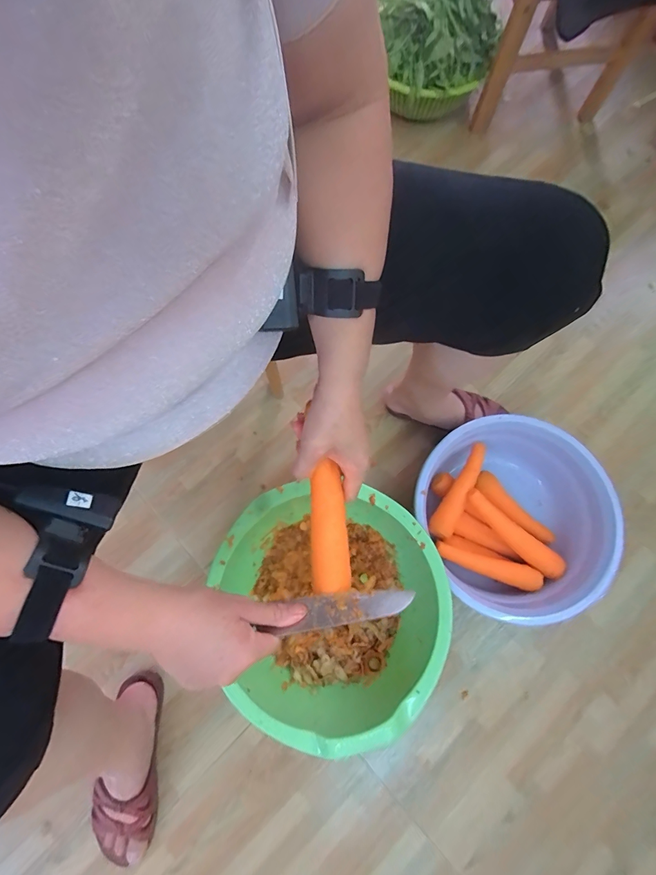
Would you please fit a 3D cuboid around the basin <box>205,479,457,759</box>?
[{"bbox_3d":[0.011,0.246,0.595,0.310,0.134,0.346,-11,78,-3],"label":"basin"}]

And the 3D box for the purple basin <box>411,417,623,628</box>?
[{"bbox_3d":[0.291,0.133,0.630,0.298,0.118,0.280,0,78,-1],"label":"purple basin"}]

